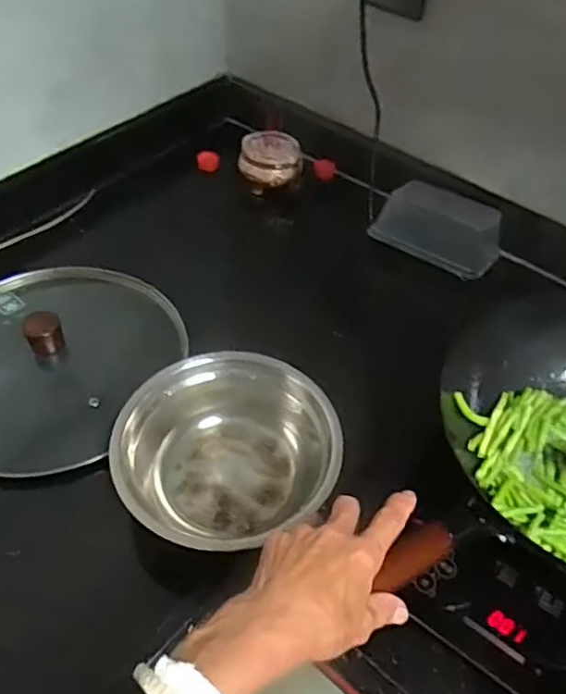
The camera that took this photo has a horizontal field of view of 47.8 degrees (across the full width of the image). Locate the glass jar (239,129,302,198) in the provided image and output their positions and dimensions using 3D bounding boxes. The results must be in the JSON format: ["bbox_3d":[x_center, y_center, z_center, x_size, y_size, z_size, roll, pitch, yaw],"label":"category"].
[{"bbox_3d":[-0.017,-0.279,0.966,0.090,0.058,0.087,1,49,-1],"label":"glass jar"}]

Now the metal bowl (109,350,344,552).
[{"bbox_3d":[-0.059,0.100,0.621,0.195,0.086,0.171,-24,54,-21],"label":"metal bowl"}]

